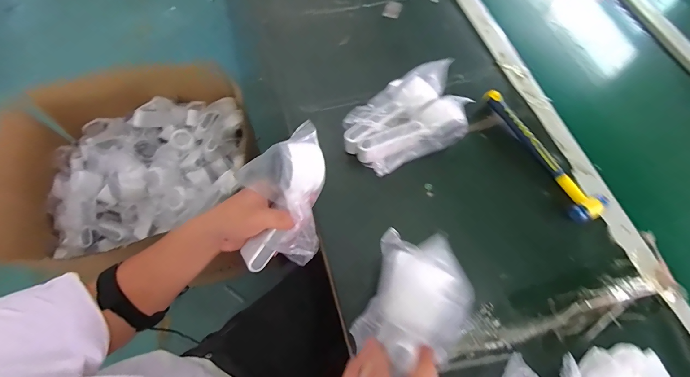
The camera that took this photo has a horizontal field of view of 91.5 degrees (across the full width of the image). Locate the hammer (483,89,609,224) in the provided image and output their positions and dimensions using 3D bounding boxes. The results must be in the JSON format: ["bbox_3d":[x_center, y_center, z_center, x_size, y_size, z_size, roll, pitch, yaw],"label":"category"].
[{"bbox_3d":[0.311,-0.059,0.531,0.065,0.031,0.245,-18,66,-9],"label":"hammer"}]

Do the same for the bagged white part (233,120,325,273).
[{"bbox_3d":[-0.077,0.009,0.415,0.102,0.065,0.175,-2,93,-8],"label":"bagged white part"}]

